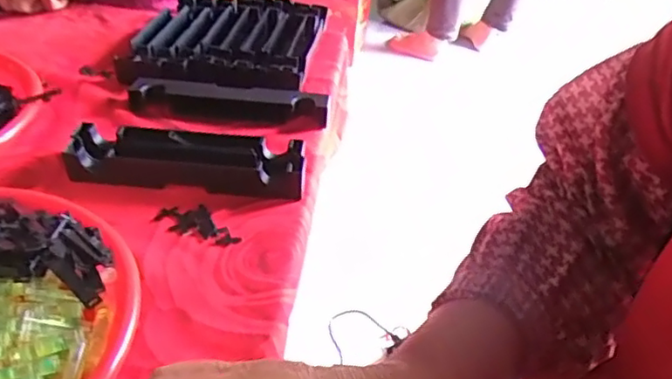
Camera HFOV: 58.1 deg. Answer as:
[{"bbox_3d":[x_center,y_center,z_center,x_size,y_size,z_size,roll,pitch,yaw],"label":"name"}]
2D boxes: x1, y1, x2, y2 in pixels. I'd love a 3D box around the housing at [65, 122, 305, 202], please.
[{"bbox_3d":[-0.122,-0.023,0.505,0.187,0.032,0.047,4,37,-1],"label":"housing"}]

